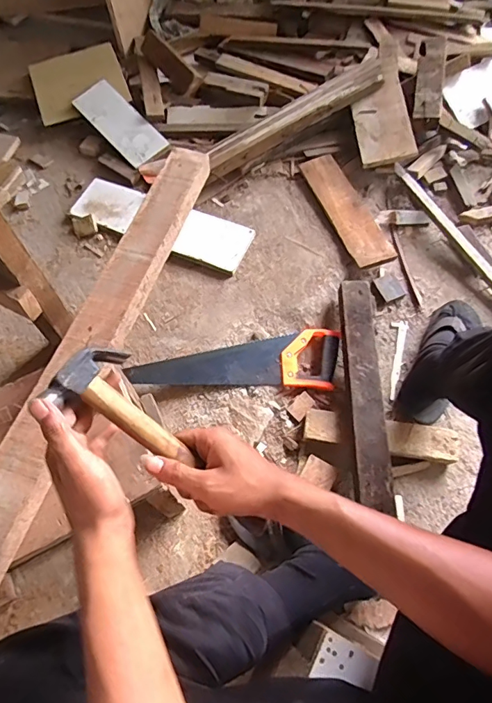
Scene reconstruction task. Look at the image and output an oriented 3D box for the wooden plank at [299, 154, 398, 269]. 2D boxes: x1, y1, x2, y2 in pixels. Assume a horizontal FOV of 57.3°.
[{"bbox_3d":[0.228,-0.316,1.013,0.097,0.034,0.310,-21,68,-8],"label":"wooden plank"}]

